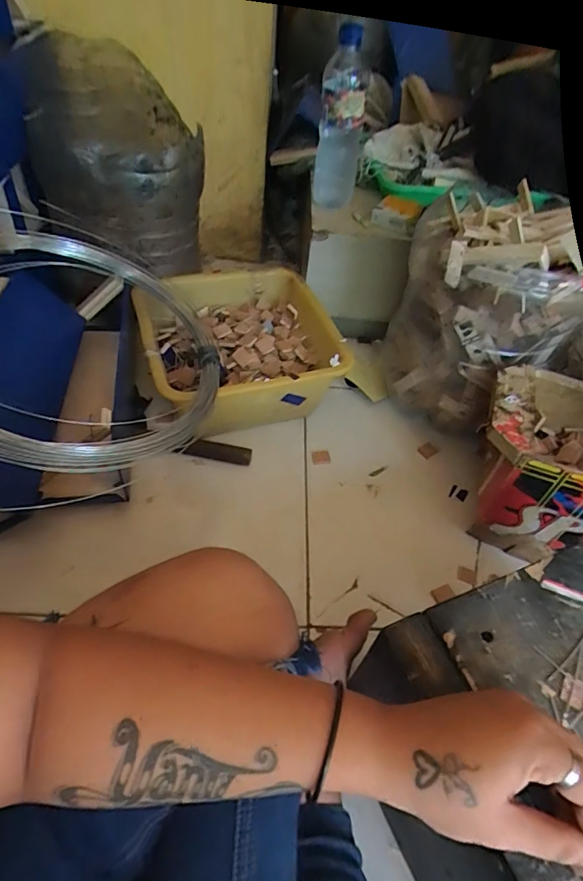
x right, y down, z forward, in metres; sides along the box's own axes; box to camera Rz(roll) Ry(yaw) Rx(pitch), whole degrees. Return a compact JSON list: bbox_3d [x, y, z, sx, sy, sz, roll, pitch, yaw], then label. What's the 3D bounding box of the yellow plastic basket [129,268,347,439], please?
[{"bbox_3d":[-0.075,-0.128,0.715,0.263,0.128,0.287,-12,52,-16],"label":"yellow plastic basket"}]

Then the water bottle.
[{"bbox_3d":[0.076,-0.485,0.730,0.068,0.222,0.084,5,49,-2],"label":"water bottle"}]

